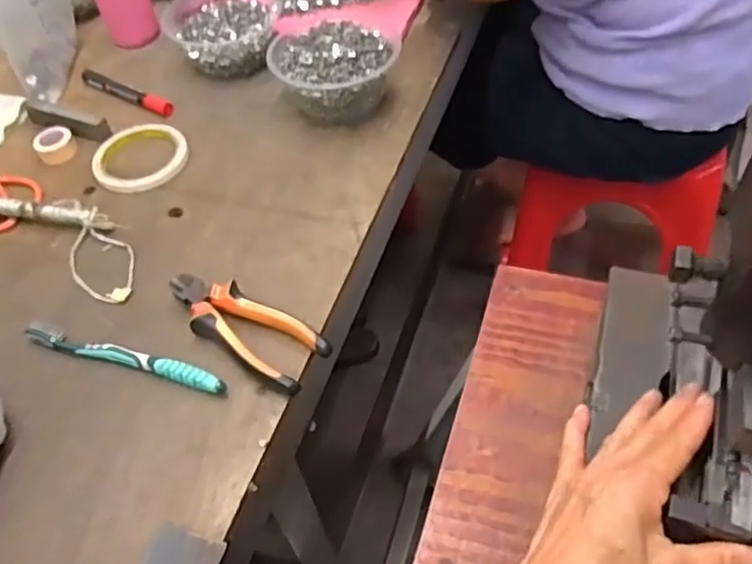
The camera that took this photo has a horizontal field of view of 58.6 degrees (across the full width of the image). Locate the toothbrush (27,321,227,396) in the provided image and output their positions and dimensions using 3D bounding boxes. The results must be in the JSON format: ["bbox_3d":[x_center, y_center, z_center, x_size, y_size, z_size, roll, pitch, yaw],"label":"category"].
[{"bbox_3d":[-0.202,0.059,0.536,0.182,0.011,0.020,11,53,15],"label":"toothbrush"}]

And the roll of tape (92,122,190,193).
[{"bbox_3d":[-0.248,-0.132,0.704,0.097,0.014,0.097,-3,50,4],"label":"roll of tape"}]

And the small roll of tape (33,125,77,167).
[{"bbox_3d":[-0.338,-0.145,0.706,0.038,0.020,0.043,-34,55,-20],"label":"small roll of tape"}]

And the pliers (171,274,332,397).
[{"bbox_3d":[-0.109,0.033,0.540,0.146,0.024,0.054,29,59,26],"label":"pliers"}]

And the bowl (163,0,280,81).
[{"bbox_3d":[-0.185,-0.307,0.800,0.137,0.048,0.151,-6,50,1],"label":"bowl"}]

